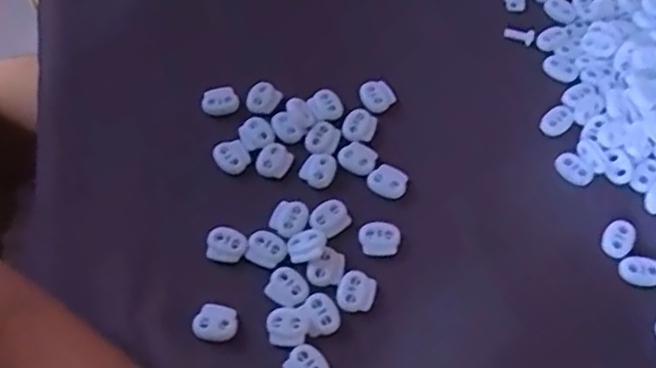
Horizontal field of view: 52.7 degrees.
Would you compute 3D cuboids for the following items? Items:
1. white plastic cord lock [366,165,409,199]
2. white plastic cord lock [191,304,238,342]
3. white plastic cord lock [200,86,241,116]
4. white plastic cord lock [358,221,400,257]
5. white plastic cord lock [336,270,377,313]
[{"bbox_3d":[0.035,-0.002,0.387,0.023,0.004,0.018,16,62,9],"label":"white plastic cord lock"},{"bbox_3d":[-0.059,0.073,0.346,0.022,0.005,0.018,9,61,5],"label":"white plastic cord lock"},{"bbox_3d":[-0.067,-0.051,0.413,0.023,0.011,0.014,-16,62,-9],"label":"white plastic cord lock"},{"bbox_3d":[0.029,0.030,0.369,0.023,0.004,0.019,-8,61,-4],"label":"white plastic cord lock"},{"bbox_3d":[0.016,0.057,0.354,0.020,0.004,0.021,10,61,6],"label":"white plastic cord lock"}]

